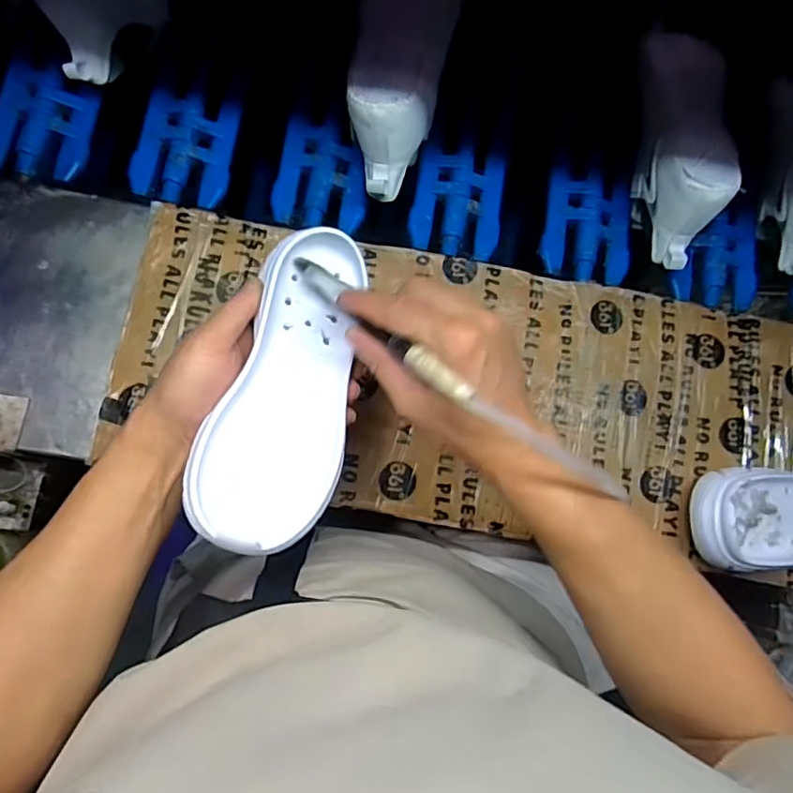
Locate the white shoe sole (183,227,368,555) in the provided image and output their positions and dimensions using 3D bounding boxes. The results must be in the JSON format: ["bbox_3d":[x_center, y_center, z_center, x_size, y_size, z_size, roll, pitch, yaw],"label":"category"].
[{"bbox_3d":[-0.065,-0.008,0.380,0.083,0.039,0.223,12,65,0],"label":"white shoe sole"}]

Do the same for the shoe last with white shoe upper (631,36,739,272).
[{"bbox_3d":[0.283,-0.257,0.568,0.074,0.086,0.243,8,74,-1],"label":"shoe last with white shoe upper"}]

